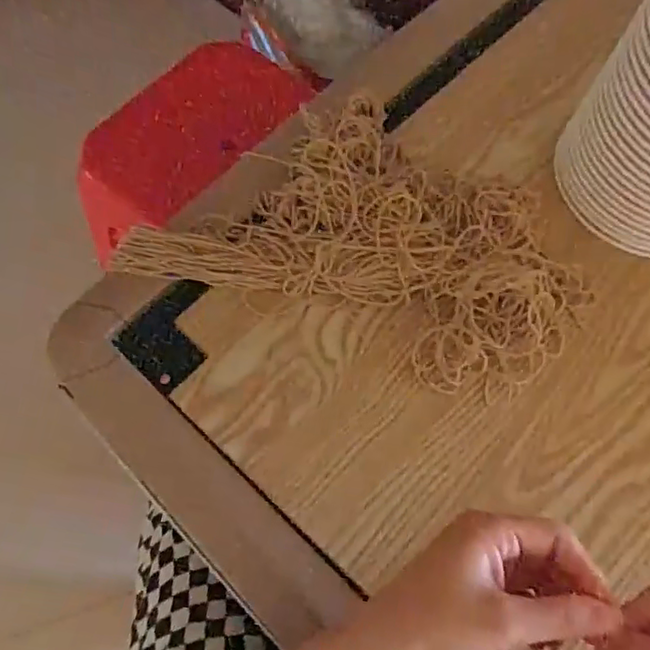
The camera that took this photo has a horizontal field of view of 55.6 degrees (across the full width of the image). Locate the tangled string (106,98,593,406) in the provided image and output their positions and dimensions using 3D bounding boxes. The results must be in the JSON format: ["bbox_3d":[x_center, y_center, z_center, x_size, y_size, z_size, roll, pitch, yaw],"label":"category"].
[{"bbox_3d":[0.037,-0.078,0.490,0.343,0.037,0.204,22,69,6],"label":"tangled string"}]

